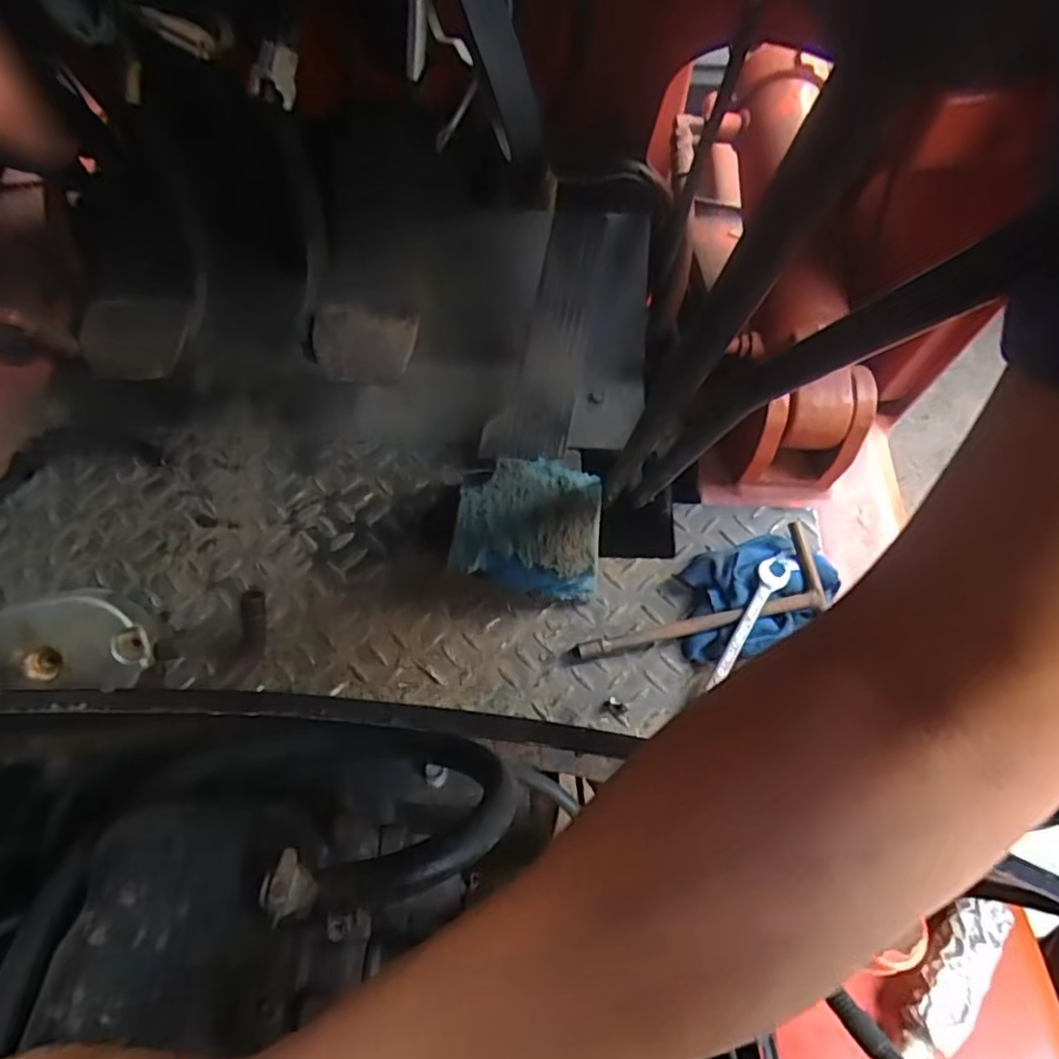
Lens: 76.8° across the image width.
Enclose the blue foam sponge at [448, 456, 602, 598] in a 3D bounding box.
[{"bbox_3d":[-0.001,0.003,0.560,0.117,0.072,0.100,4,54,1],"label":"blue foam sponge"}]

